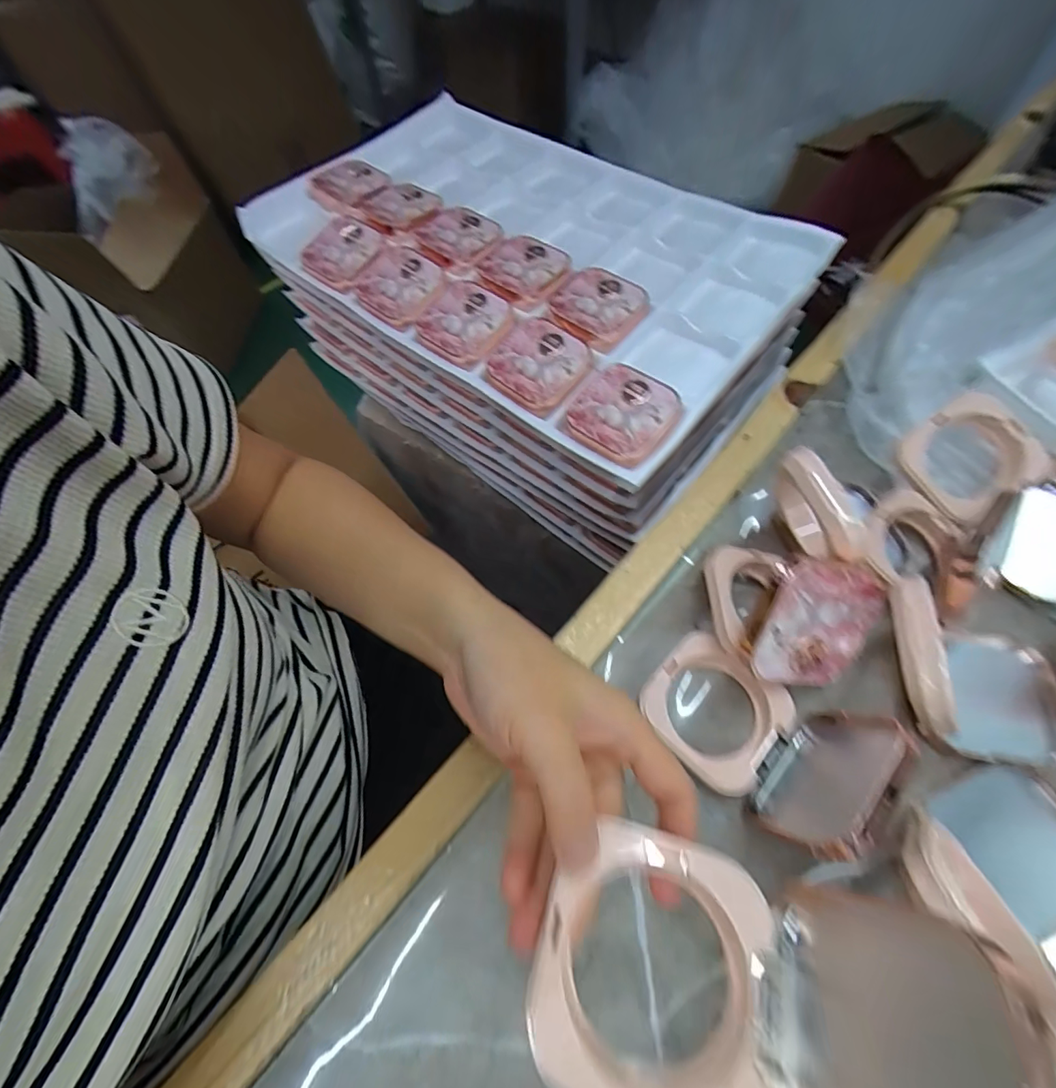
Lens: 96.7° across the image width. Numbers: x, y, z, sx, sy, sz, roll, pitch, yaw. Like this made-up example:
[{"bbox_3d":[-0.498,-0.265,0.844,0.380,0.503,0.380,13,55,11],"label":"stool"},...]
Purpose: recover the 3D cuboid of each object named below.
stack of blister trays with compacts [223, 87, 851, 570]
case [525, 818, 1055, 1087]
[{"bbox_3d":[-0.002,-0.281,0.571,0.530,0.205,0.348,35,68,20],"label":"stack of blister trays with compacts"},{"bbox_3d":[0.088,0.162,0.163,0.165,0.032,0.091,18,63,13],"label":"case"}]

